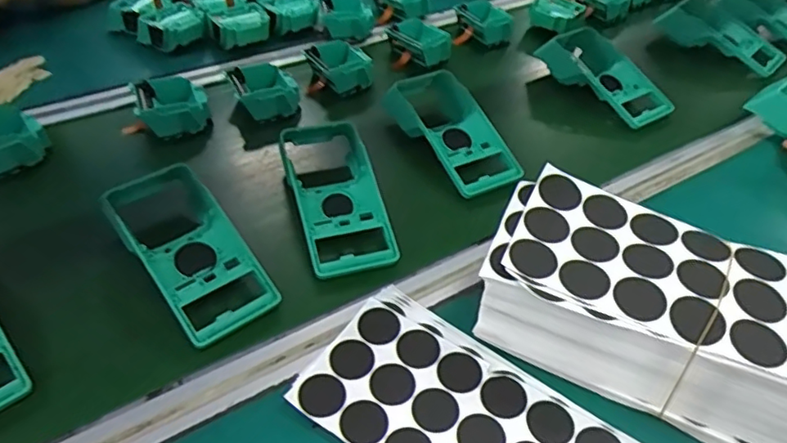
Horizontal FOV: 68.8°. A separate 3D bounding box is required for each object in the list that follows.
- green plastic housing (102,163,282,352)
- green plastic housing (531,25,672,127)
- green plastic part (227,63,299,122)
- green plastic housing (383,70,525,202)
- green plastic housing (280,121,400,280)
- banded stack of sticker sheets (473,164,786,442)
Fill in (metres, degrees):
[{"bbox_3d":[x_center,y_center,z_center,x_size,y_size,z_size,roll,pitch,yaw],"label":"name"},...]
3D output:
[{"bbox_3d":[-0.178,0.016,0.495,0.087,0.048,0.174,-31,55,-30],"label":"green plastic housing"},{"bbox_3d":[0.285,-0.201,0.767,0.100,0.039,0.185,-29,54,-29],"label":"green plastic housing"},{"bbox_3d":[-0.158,-0.162,0.711,0.073,0.038,0.083,-17,49,-20],"label":"green plastic part"},{"bbox_3d":[0.065,-0.107,0.653,0.091,0.042,0.186,-20,50,-22],"label":"green plastic housing"},{"bbox_3d":[-0.060,-0.034,0.570,0.084,0.046,0.189,-11,47,-15],"label":"green plastic housing"},{"bbox_3d":[0.225,0.078,0.428,0.313,0.096,0.128,21,47,16],"label":"banded stack of sticker sheets"}]

